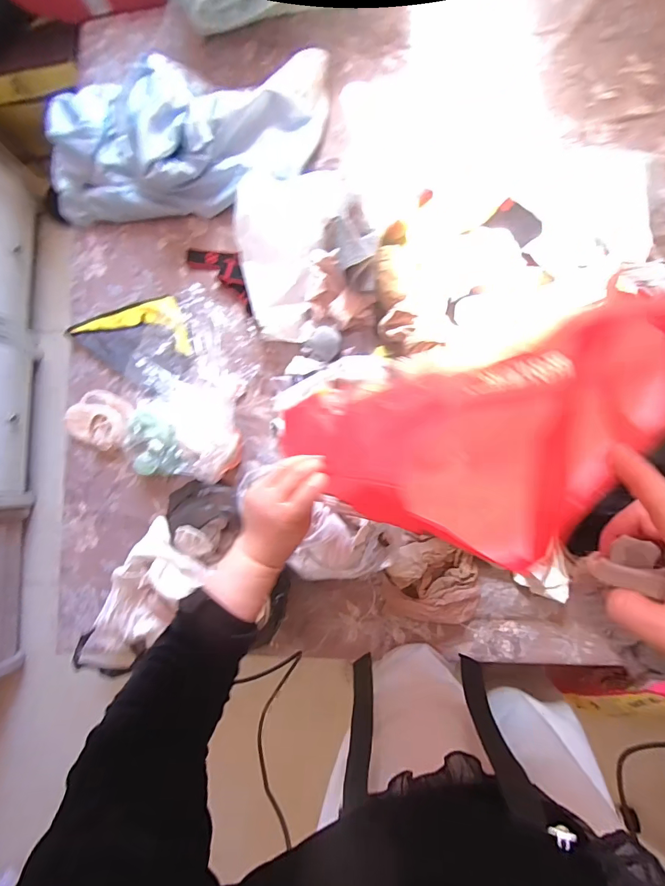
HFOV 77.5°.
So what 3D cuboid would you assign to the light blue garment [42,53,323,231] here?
[{"bbox_3d":[-0.325,-0.635,0.844,0.608,0.154,0.283,-3,84,6],"label":"light blue garment"}]

